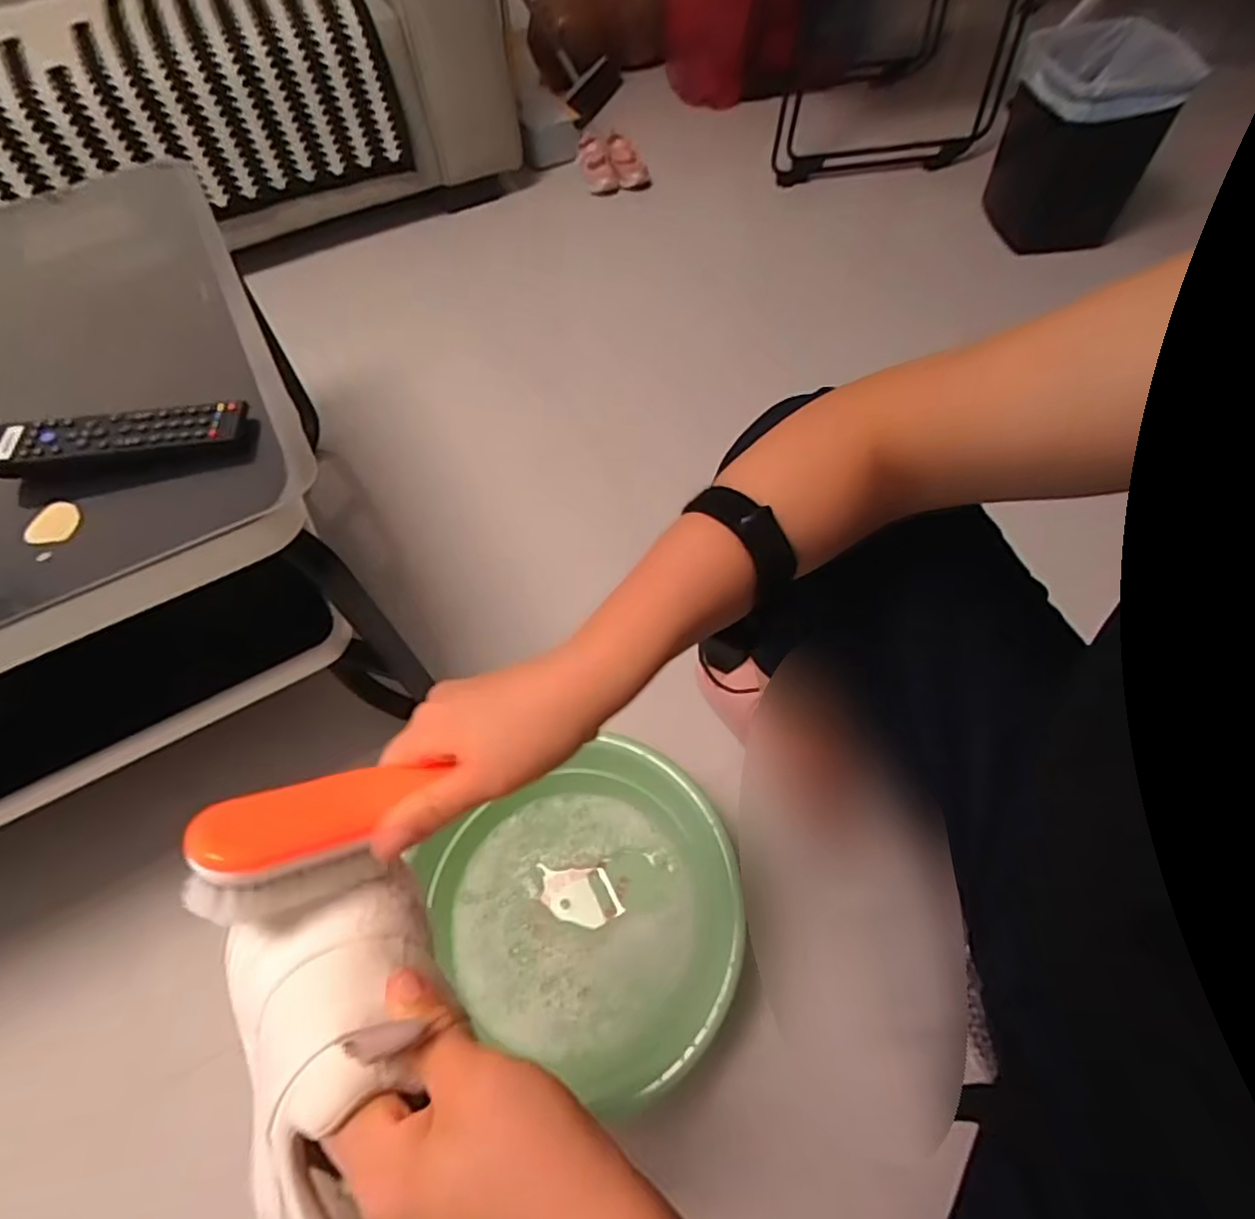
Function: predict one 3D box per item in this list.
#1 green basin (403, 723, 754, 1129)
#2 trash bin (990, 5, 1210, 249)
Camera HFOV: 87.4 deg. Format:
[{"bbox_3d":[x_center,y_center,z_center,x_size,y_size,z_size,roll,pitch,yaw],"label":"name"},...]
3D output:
[{"bbox_3d":[-0.039,0.308,0.690,0.307,0.098,0.324,-2,58,3],"label":"green basin"},{"bbox_3d":[0.947,-1.000,1.382,0.287,0.298,0.383,20,61,16],"label":"trash bin"}]

